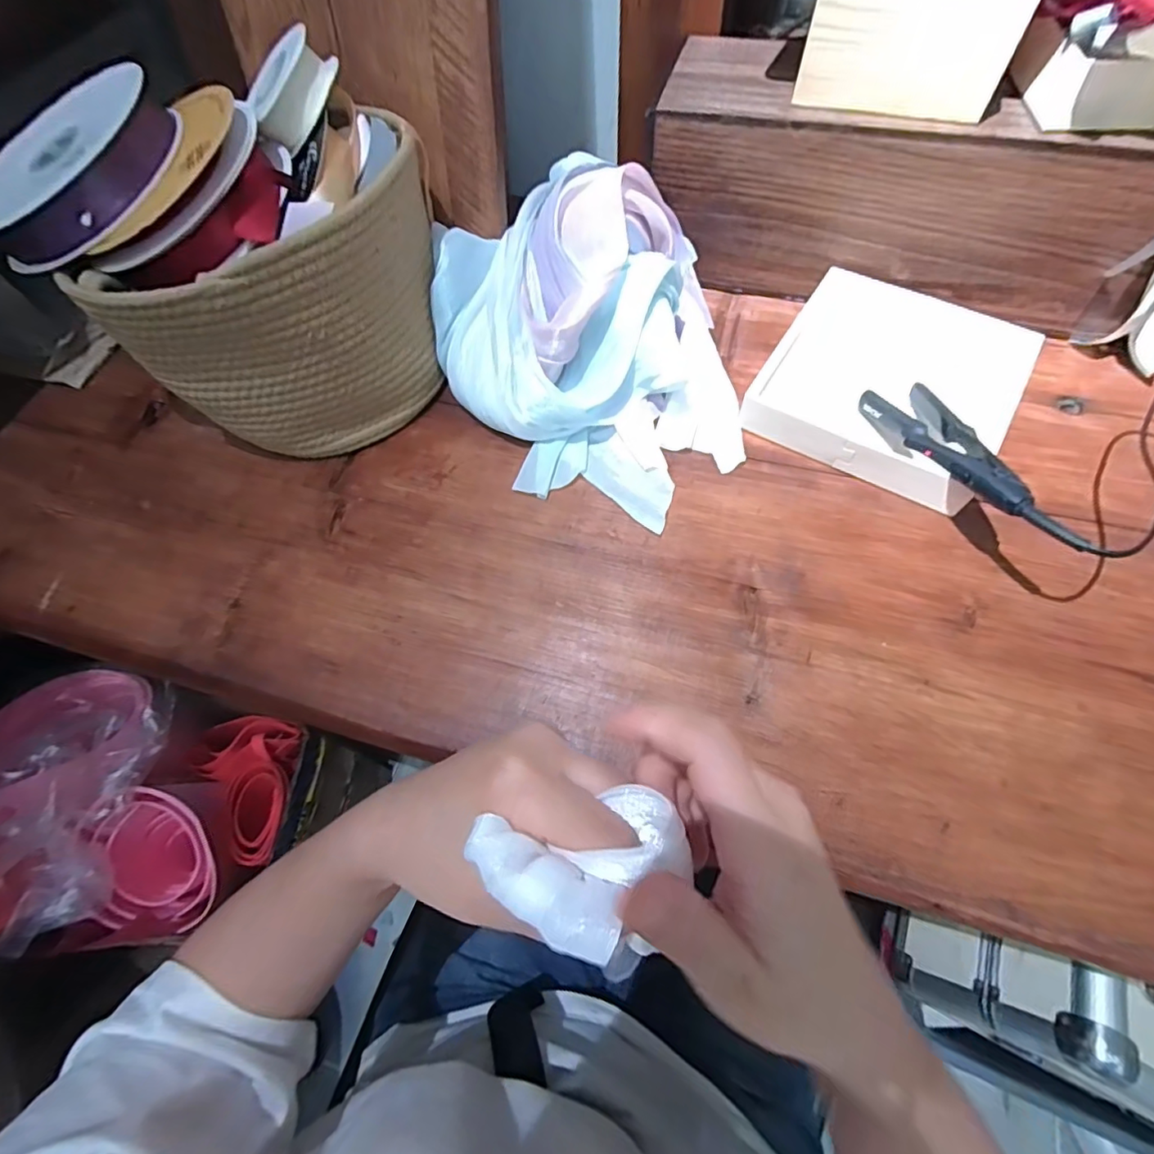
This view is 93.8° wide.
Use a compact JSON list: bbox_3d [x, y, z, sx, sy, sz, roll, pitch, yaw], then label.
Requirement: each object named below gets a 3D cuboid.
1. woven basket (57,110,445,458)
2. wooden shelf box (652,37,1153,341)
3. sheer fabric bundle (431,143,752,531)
[{"bbox_3d":[-0.241,-0.245,0.491,0.226,0.188,0.211,-4,63,2],"label":"woven basket"},{"bbox_3d":[0.360,-0.367,0.522,0.560,0.153,0.144,15,65,11],"label":"wooden shelf box"},{"bbox_3d":[0.006,-0.225,0.496,0.277,0.129,0.340,-3,63,2],"label":"sheer fabric bundle"}]

